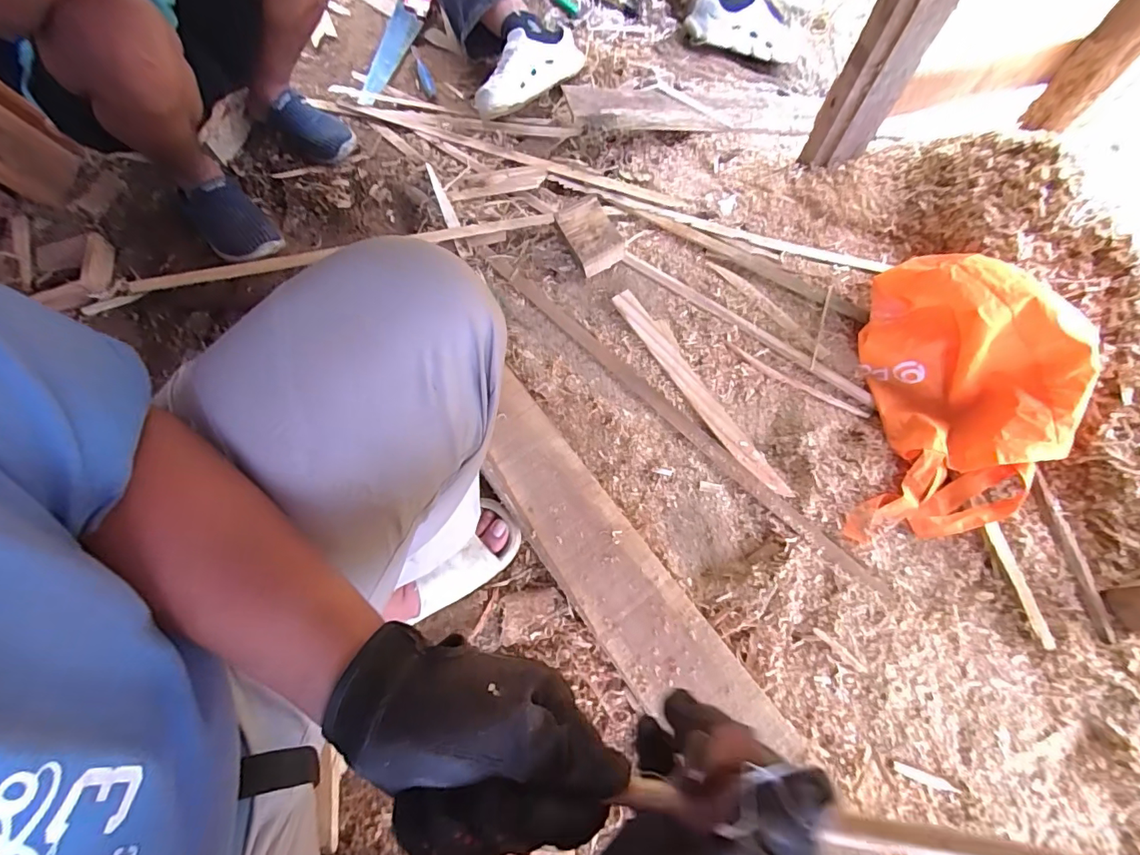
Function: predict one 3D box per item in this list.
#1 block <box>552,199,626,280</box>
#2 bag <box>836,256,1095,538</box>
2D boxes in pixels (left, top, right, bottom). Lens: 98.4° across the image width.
[{"bbox_3d":[0.034,-0.337,0.868,0.084,0.052,0.128,-25,66,-7],"label":"block"},{"bbox_3d":[0.551,-0.039,0.669,0.244,0.161,0.394,11,67,10],"label":"bag"}]

